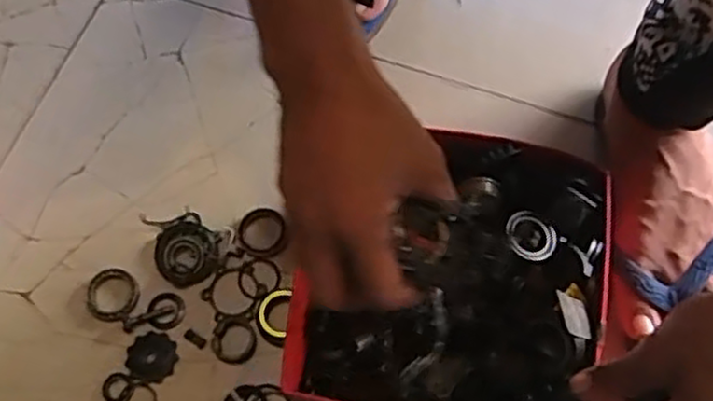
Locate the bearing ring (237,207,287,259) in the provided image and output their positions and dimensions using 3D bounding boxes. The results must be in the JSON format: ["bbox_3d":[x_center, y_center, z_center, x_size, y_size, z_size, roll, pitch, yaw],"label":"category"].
[{"bbox_3d":[-0.079,0.027,0.604,0.036,0.005,0.045,-14,68,-3],"label":"bearing ring"}]

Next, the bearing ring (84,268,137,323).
[{"bbox_3d":[-0.197,0.076,0.589,0.042,0.004,0.042,-1,68,3],"label":"bearing ring"}]

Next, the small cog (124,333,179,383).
[{"bbox_3d":[-0.160,0.122,0.569,0.038,0.004,0.036,16,70,9],"label":"small cog"}]

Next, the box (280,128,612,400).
[{"bbox_3d":[0.067,0.056,0.530,0.201,0.080,0.200,11,69,8],"label":"box"}]

